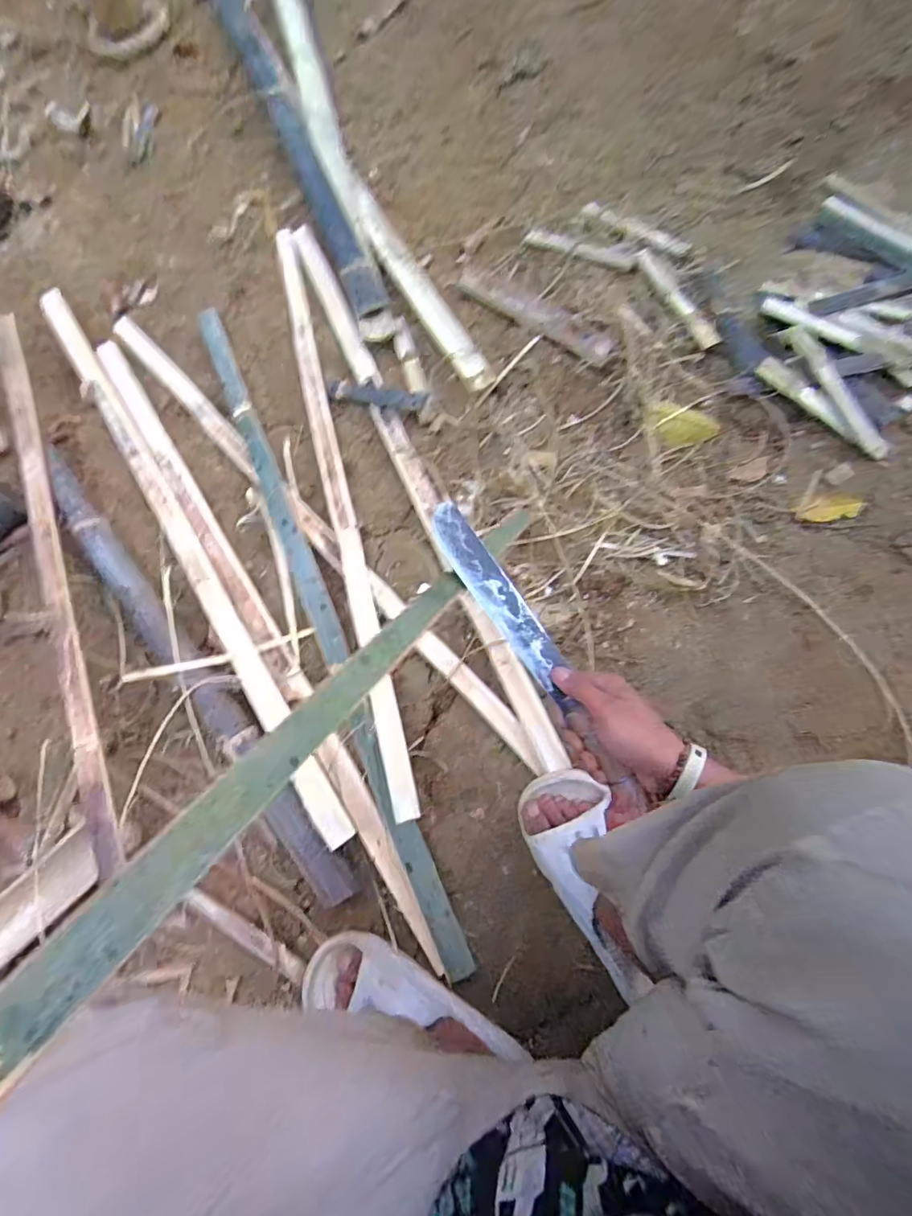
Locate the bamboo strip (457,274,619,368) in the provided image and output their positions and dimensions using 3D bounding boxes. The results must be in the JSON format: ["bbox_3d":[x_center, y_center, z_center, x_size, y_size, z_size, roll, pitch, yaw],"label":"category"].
[{"bbox_3d":[0.134,-0.487,0.839,0.299,0.016,0.054,39,81,17],"label":"bamboo strip"}]

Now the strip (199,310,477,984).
[{"bbox_3d":[-0.204,-0.045,0.696,0.037,0.022,1.019,-24,71,-6],"label":"strip"}]

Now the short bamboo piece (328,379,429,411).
[{"bbox_3d":[-0.124,-0.336,0.801,0.163,0.024,0.037,14,72,7],"label":"short bamboo piece"}]

